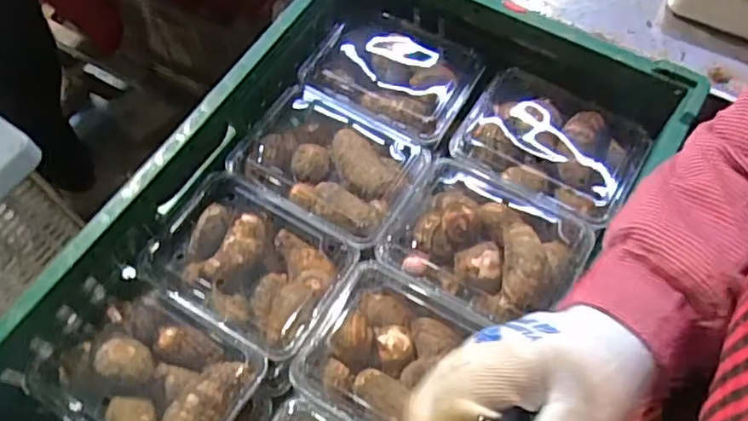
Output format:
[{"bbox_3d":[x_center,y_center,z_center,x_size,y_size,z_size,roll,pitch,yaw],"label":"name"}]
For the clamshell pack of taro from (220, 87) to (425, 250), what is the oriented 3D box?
[{"bbox_3d":[-0.049,-0.042,0.643,0.186,0.072,0.135,27,66,14],"label":"clamshell pack of taro"}]

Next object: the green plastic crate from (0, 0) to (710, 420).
[{"bbox_3d":[-0.020,0.050,0.572,0.378,0.160,0.586,29,66,15],"label":"green plastic crate"}]

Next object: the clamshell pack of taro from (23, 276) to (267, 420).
[{"bbox_3d":[-0.200,0.141,0.536,0.174,0.052,0.129,28,66,15],"label":"clamshell pack of taro"}]

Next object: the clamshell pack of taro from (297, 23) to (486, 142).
[{"bbox_3d":[0.016,-0.146,0.683,0.170,0.052,0.129,24,65,13],"label":"clamshell pack of taro"}]

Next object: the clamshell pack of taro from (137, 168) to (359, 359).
[{"bbox_3d":[-0.119,0.051,0.588,0.179,0.052,0.130,27,66,15],"label":"clamshell pack of taro"}]

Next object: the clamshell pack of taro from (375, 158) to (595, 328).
[{"bbox_3d":[0.101,0.036,0.585,0.171,0.058,0.138,29,66,15],"label":"clamshell pack of taro"}]

